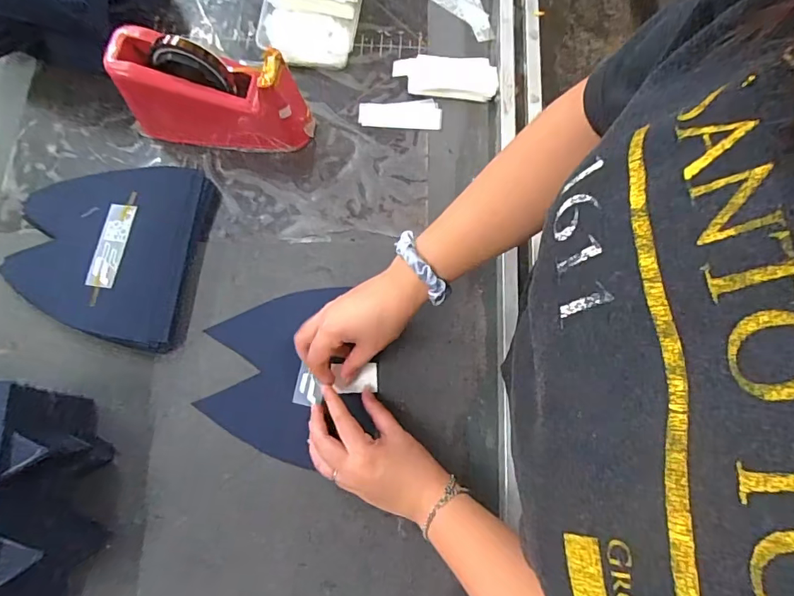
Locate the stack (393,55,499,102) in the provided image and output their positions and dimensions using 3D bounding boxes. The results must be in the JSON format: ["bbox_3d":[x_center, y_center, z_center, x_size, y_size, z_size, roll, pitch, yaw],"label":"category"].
[{"bbox_3d":[0.061,-0.282,0.597,0.128,0.018,0.058,5,75,1],"label":"stack"}]

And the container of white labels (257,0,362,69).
[{"bbox_3d":[-0.105,-0.379,0.603,0.126,0.056,0.168,14,76,3],"label":"container of white labels"}]

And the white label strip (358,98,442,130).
[{"bbox_3d":[0.004,-0.229,0.585,0.101,0.004,0.038,-1,75,-1],"label":"white label strip"}]

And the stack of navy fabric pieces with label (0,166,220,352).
[{"bbox_3d":[-0.325,-0.056,0.522,0.205,0.032,0.201,7,75,1],"label":"stack of navy fabric pieces with label"}]

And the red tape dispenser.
[{"bbox_3d":[-0.205,-0.226,0.529,0.200,0.117,0.065,11,75,2],"label":"red tape dispenser"}]

